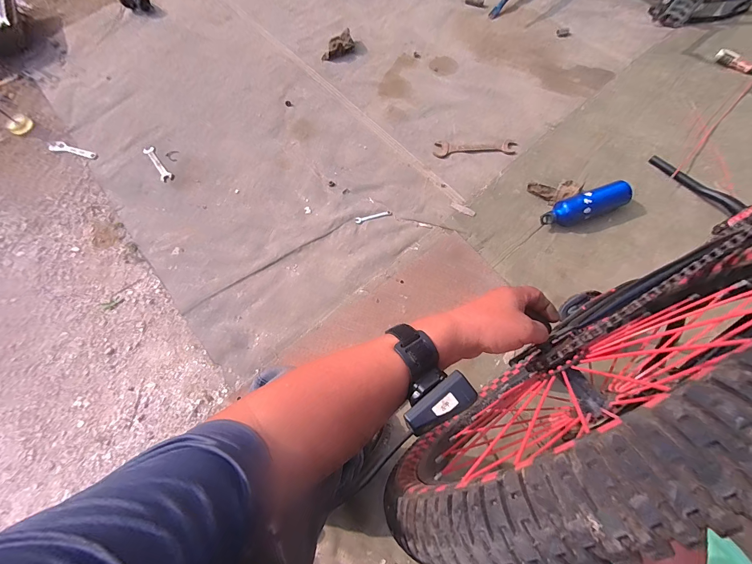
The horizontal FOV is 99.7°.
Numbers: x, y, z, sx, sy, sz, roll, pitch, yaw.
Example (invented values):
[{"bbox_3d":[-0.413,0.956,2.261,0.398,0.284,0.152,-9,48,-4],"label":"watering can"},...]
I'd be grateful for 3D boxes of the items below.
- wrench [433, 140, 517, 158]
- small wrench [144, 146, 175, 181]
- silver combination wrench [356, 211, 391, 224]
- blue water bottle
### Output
[{"bbox_3d":[0.317,-0.431,1.020,0.259,0.007,0.058,0,70,3],"label":"wrench"},{"bbox_3d":[-0.727,-0.394,1.061,0.038,0.014,0.154,-35,72,-9],"label":"small wrench"},{"bbox_3d":[-0.009,-0.199,0.958,0.108,0.004,0.021,-16,70,-3],"label":"silver combination wrench"},{"bbox_3d":[0.588,-0.212,0.896,0.243,0.074,0.072,-20,70,-4],"label":"blue water bottle"}]

